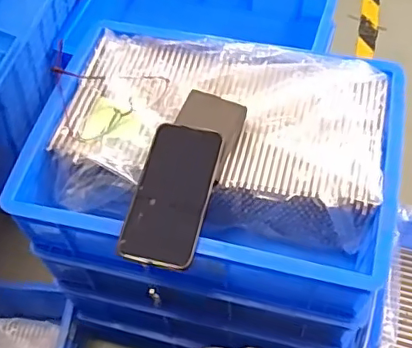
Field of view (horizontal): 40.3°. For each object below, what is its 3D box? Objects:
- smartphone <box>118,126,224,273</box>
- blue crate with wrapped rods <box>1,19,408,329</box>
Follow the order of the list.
[{"bbox_3d":[-0.035,0.019,0.585,0.076,0.014,0.157,12,65,6],"label":"smartphone"},{"bbox_3d":[0.010,-0.010,0.682,0.413,0.152,0.289,8,57,8],"label":"blue crate with wrapped rods"}]

